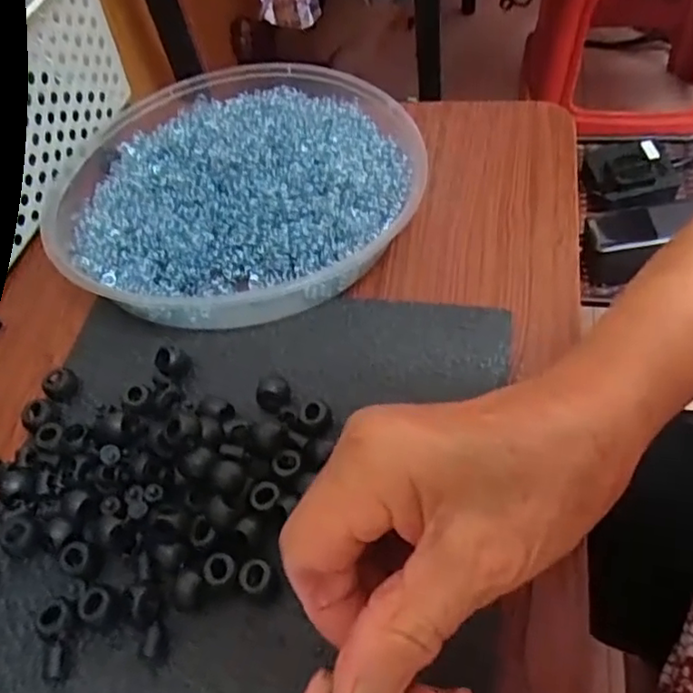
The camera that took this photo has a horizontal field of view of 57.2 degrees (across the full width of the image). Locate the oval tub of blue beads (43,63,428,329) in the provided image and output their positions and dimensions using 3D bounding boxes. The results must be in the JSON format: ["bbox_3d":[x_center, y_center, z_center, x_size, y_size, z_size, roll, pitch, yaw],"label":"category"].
[{"bbox_3d":[-0.075,-0.112,0.408,0.234,0.043,0.225,-29,57,-11],"label":"oval tub of blue beads"}]

